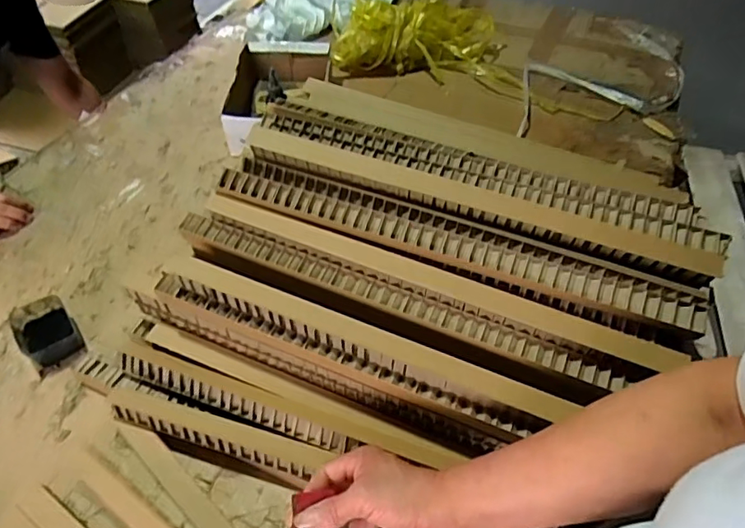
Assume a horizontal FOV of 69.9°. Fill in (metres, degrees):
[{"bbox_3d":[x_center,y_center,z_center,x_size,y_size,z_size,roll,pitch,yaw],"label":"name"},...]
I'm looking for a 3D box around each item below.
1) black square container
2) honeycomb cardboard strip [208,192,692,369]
[{"bbox_3d":[-0.414,0.082,0.676,0.061,0.034,0.097,-36,58,-28],"label":"black square container"},{"bbox_3d":[0.052,0.005,0.531,0.472,0.025,0.034,19,51,15],"label":"honeycomb cardboard strip"}]

